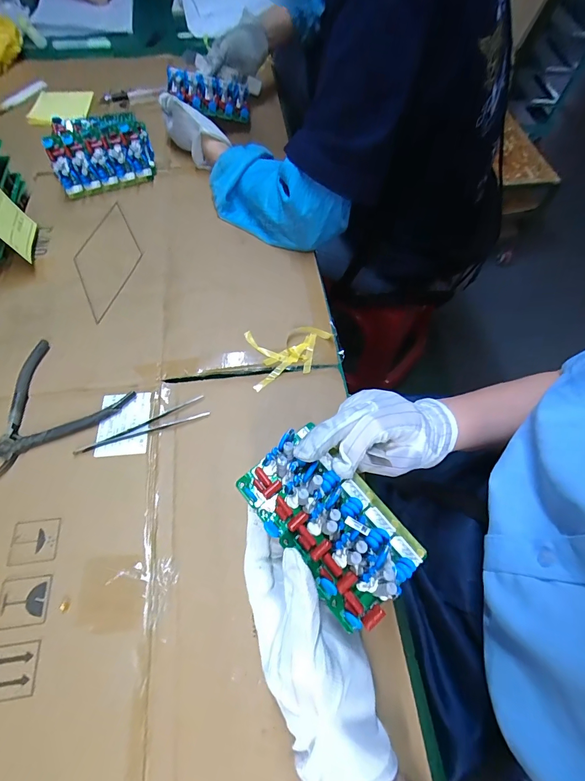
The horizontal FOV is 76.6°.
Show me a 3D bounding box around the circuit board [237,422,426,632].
[{"bbox_3d":[0.029,0.091,0.265,0.074,0.035,0.128,-37,69,-19],"label":"circuit board"}]

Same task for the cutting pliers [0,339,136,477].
[{"bbox_3d":[-0.261,0.024,0.384,0.129,0.011,0.133,28,65,13],"label":"cutting pliers"}]

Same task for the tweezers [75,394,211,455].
[{"bbox_3d":[-0.154,0.040,0.383,0.133,0.005,0.021,-21,65,-12],"label":"tweezers"}]

